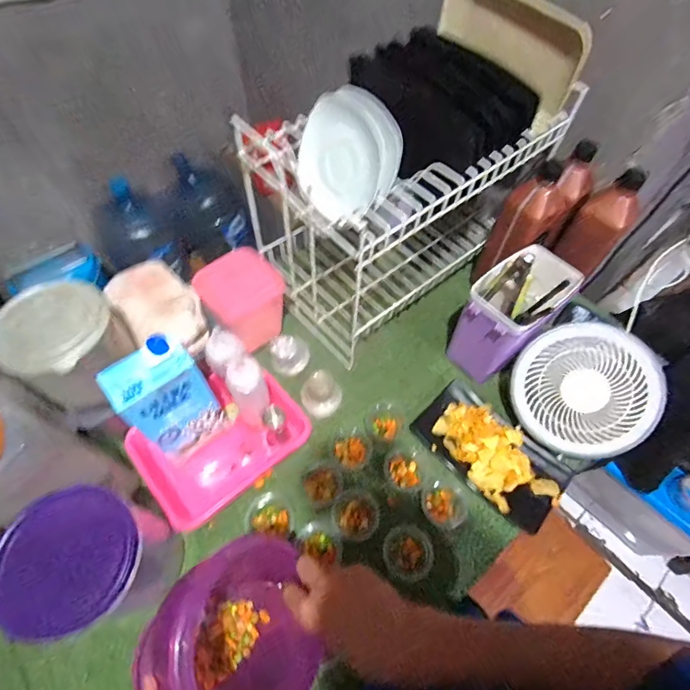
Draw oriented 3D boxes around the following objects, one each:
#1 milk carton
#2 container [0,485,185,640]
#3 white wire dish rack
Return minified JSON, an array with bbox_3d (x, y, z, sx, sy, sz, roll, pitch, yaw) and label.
[{"bbox_3d":[-0.226,0.079,0.542,0.093,0.203,0.073,-34,66,-21],"label":"milk carton"},{"bbox_3d":[-0.276,0.246,0.465,0.112,0.188,0.124,29,61,14],"label":"container"},{"bbox_3d":[0.093,-0.231,0.686,0.426,0.290,0.246,-35,66,-22],"label":"white wire dish rack"}]

